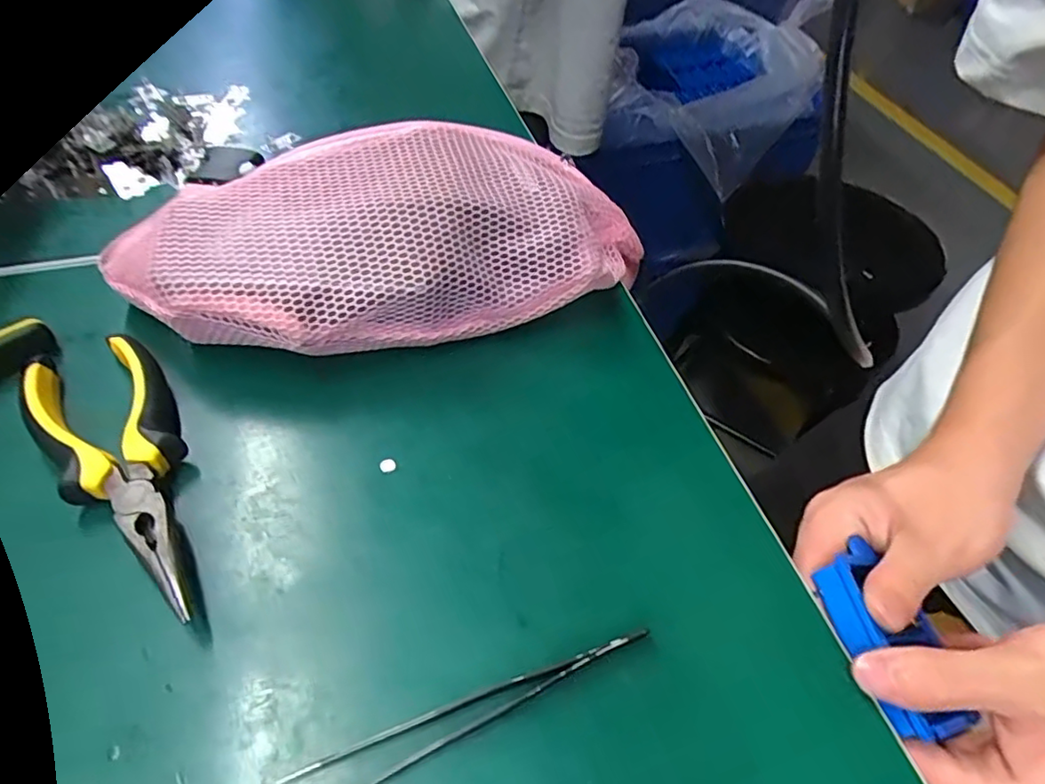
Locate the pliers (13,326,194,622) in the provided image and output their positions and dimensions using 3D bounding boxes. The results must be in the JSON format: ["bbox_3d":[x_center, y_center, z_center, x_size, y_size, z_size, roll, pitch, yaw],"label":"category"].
[{"bbox_3d":[-0.162,0.030,0.256,0.051,0.021,0.146,-33,61,-27],"label":"pliers"}]

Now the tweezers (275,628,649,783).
[{"bbox_3d":[-0.016,0.110,0.214,0.131,0.007,0.016,-19,55,-19],"label":"tweezers"}]

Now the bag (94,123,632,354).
[{"bbox_3d":[-0.066,-0.093,0.331,0.279,0.061,0.145,-16,55,-17],"label":"bag"}]

